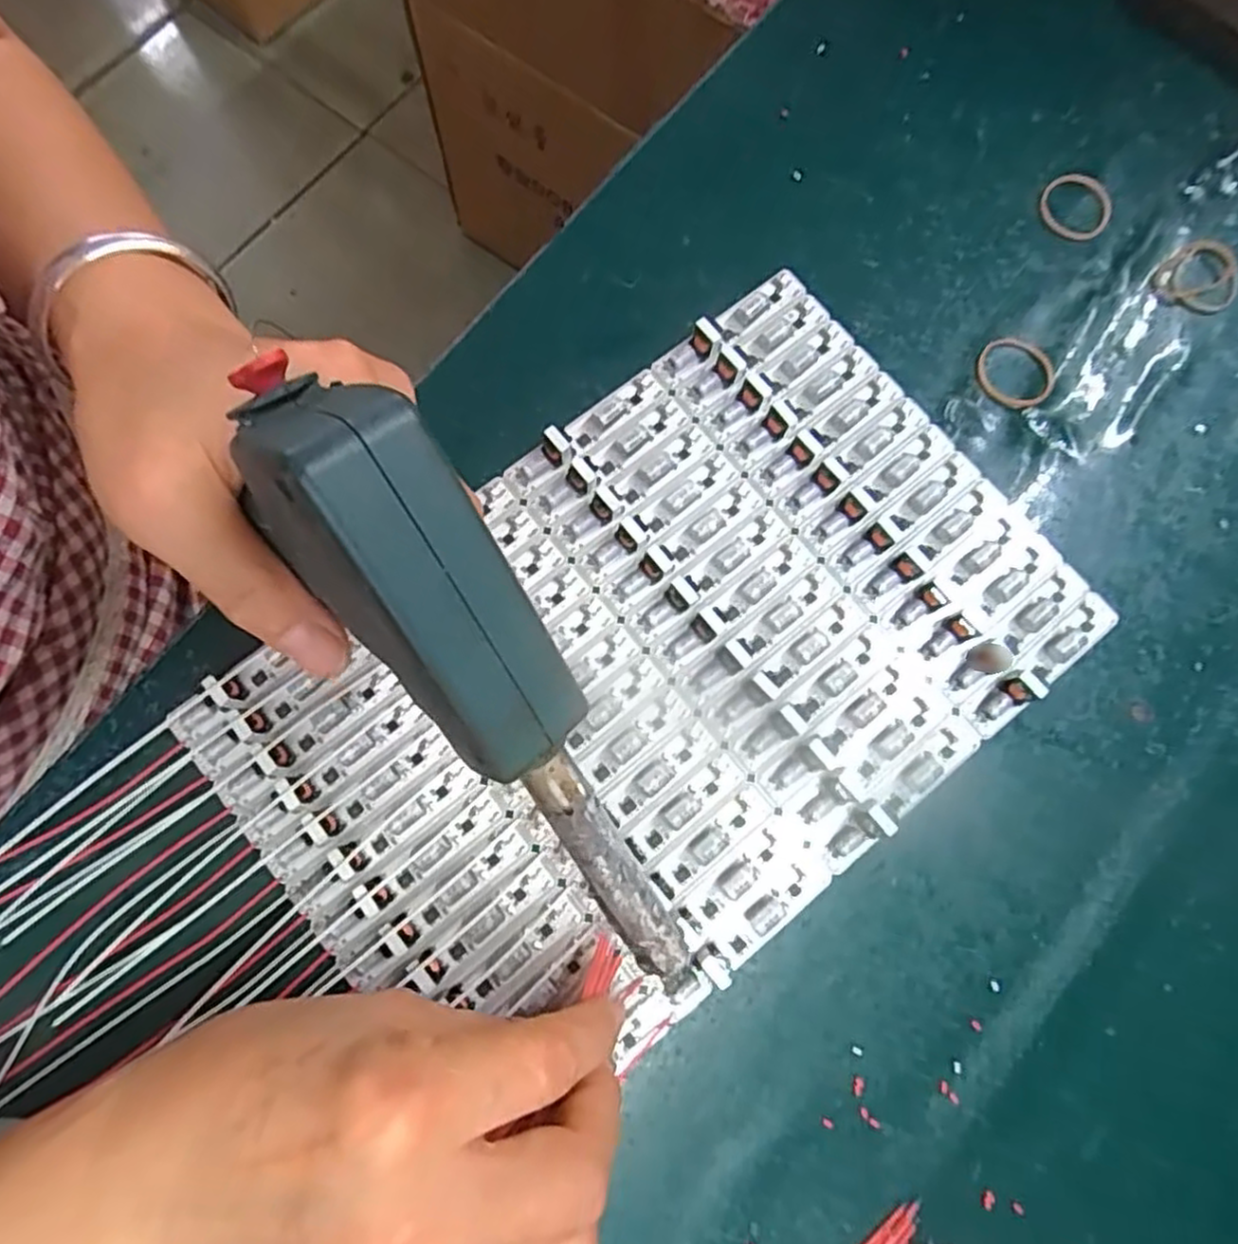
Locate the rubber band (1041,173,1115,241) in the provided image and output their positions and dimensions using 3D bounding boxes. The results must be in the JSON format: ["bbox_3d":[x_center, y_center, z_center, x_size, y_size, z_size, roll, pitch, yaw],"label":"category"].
[{"bbox_3d":[0.199,-0.181,0.315,0.030,0.004,0.031,39,80,7],"label":"rubber band"}]

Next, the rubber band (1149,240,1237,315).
[{"bbox_3d":[0.250,-0.147,0.312,0.032,0.004,0.042,43,80,8],"label":"rubber band"}]

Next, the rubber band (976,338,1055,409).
[{"bbox_3d":[0.163,-0.103,0.297,0.031,0.004,0.029,0,78,-1],"label":"rubber band"}]

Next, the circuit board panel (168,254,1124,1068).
[{"bbox_3d":[0.015,0.016,0.266,0.293,0.013,0.188,-38,81,-9],"label":"circuit board panel"}]

